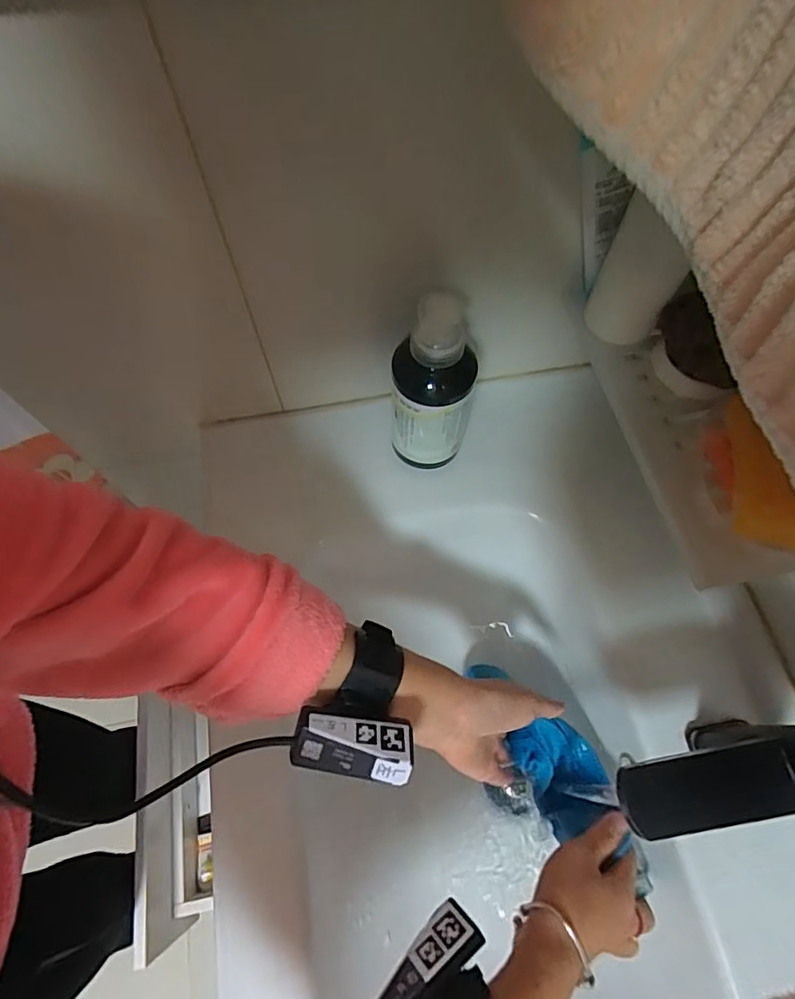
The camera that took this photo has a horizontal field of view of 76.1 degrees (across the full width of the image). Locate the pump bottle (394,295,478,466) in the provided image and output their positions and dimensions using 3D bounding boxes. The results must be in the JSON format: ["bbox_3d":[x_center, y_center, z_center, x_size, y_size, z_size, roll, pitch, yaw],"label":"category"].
[{"bbox_3d":[0.029,-0.093,0.445,0.071,0.172,0.057,14,67,4],"label":"pump bottle"}]

